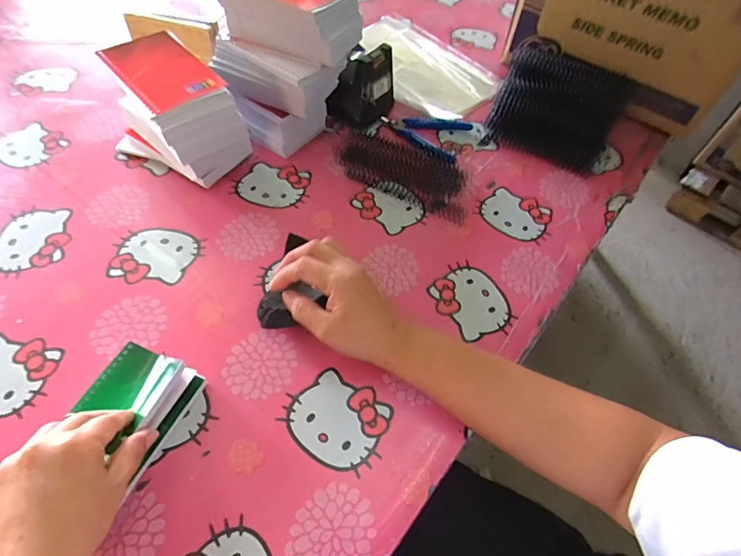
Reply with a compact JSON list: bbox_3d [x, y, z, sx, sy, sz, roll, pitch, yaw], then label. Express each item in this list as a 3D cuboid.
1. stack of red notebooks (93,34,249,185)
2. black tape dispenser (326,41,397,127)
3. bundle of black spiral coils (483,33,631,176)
[{"bbox_3d":[-0.214,-0.183,0.492,0.090,0.120,0.137,-36,65,-24],"label":"stack of red notebooks"},{"bbox_3d":[-0.010,-0.258,0.581,0.061,0.093,0.083,23,58,12],"label":"black tape dispenser"},{"bbox_3d":[0.270,-0.261,0.614,0.165,0.071,0.199,23,58,12],"label":"bundle of black spiral coils"}]

